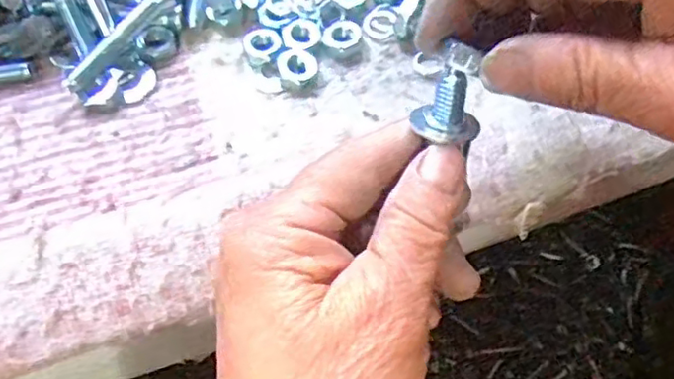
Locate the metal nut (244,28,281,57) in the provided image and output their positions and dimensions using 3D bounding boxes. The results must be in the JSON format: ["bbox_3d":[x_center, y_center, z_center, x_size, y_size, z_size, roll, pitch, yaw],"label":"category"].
[{"bbox_3d":[-0.032,-0.064,0.269,0.015,0.004,0.015,1,63,-2],"label":"metal nut"}]

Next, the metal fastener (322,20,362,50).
[{"bbox_3d":[0.002,-0.067,0.273,0.017,0.004,0.013,-31,68,-16],"label":"metal fastener"}]

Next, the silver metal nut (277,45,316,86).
[{"bbox_3d":[-0.017,-0.053,0.265,0.016,0.004,0.018,-8,64,-6],"label":"silver metal nut"}]

